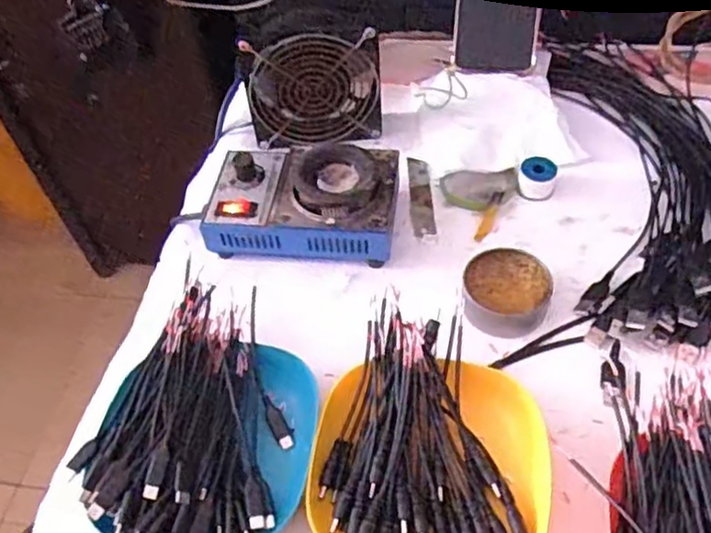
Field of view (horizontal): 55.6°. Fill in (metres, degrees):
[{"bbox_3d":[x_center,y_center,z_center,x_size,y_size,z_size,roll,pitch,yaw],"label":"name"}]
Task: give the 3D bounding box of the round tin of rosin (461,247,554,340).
[{"bbox_3d":[0.111,0.018,0.497,0.061,0.020,0.065,-3,52,3],"label":"round tin of rosin"}]

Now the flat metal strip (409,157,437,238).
[{"bbox_3d":[0.058,-0.061,0.586,0.018,0.005,0.097,-3,52,3],"label":"flat metal strip"}]

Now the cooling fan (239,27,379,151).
[{"bbox_3d":[-0.037,-0.154,0.597,0.119,0.104,0.032,-6,51,0],"label":"cooling fan"}]

